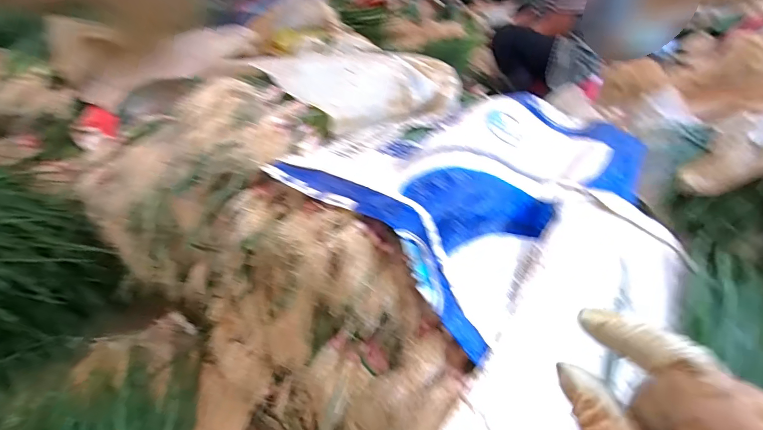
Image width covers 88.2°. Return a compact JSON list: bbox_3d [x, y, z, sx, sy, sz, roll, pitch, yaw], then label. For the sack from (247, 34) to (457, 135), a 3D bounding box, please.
[{"bbox_3d":[-0.010,-0.270,0.807,0.205,0.129,0.453,32,34,34],"label":"sack"}]

